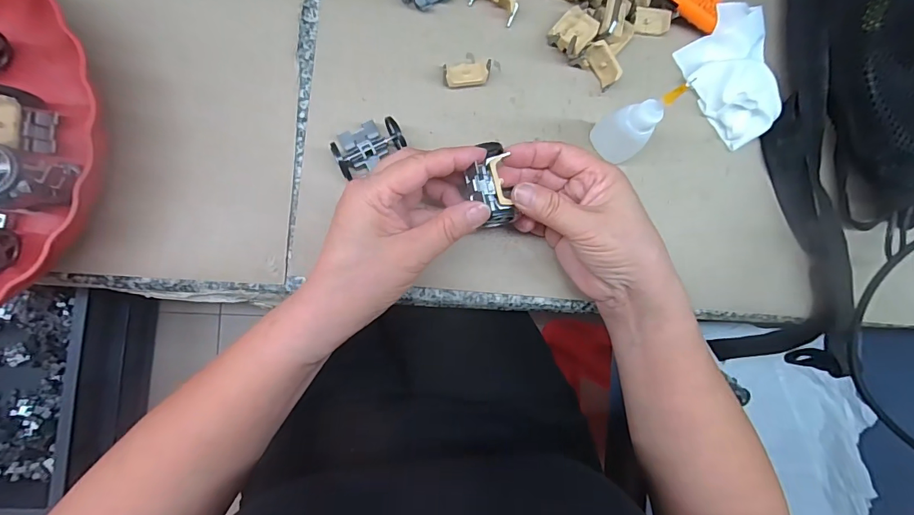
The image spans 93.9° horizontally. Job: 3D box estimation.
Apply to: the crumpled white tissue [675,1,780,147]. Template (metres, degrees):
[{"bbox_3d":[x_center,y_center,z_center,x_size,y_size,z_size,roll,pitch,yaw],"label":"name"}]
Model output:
[{"bbox_3d":[0.227,-0.148,0.339,0.075,0.028,0.097,-35,91,-8],"label":"crumpled white tissue"}]

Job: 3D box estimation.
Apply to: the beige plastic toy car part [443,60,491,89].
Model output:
[{"bbox_3d":[0.007,-0.135,0.316,0.034,0.015,0.018,-3,87,-7],"label":"beige plastic toy car part"}]

